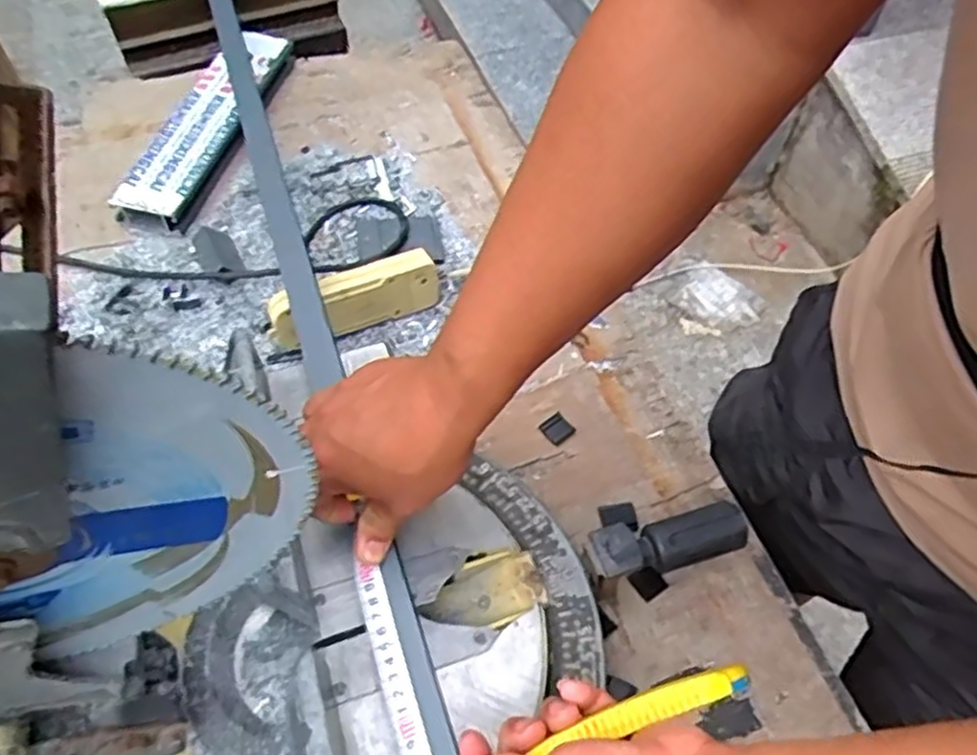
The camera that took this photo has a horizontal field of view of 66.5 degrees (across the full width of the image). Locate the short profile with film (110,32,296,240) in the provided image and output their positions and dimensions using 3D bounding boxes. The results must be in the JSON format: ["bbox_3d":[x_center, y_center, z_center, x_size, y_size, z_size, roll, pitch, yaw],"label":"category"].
[{"bbox_3d":[-0.338,-0.319,0.916,0.094,0.039,0.361,9,55,5],"label":"short profile with film"}]

